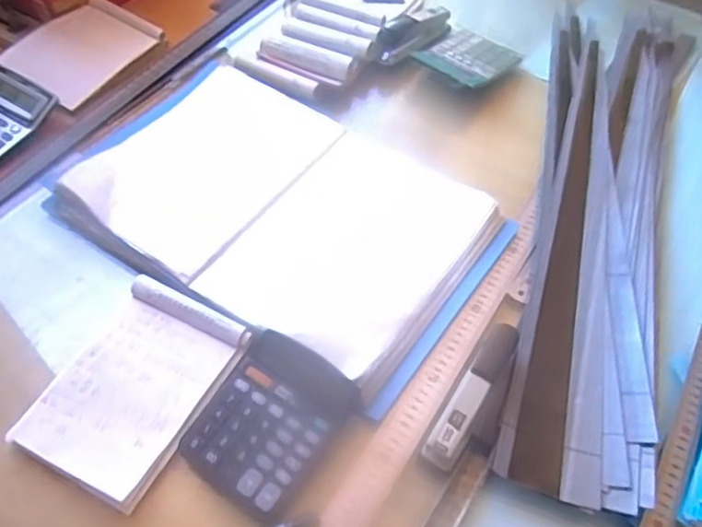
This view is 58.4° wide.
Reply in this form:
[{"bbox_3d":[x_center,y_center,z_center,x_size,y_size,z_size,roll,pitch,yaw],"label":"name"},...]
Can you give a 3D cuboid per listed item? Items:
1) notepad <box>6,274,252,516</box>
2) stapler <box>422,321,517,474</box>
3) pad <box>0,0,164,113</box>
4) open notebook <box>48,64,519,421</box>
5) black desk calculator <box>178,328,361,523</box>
[{"bbox_3d":[-0.207,0.114,0.601,0.140,0.022,0.194,26,56,14],"label":"notepad"},{"bbox_3d":[0.115,0.123,0.595,0.032,0.052,0.152,28,56,15],"label":"stapler"},{"bbox_3d":[-0.393,-0.314,0.912,0.155,0.018,0.203,23,56,16],"label":"pad"},{"bbox_3d":[-0.075,-0.073,0.738,0.462,0.030,0.322,32,57,17],"label":"open notebook"},{"bbox_3d":[-0.075,0.142,0.580,0.119,0.031,0.143,29,57,16],"label":"black desk calculator"}]

